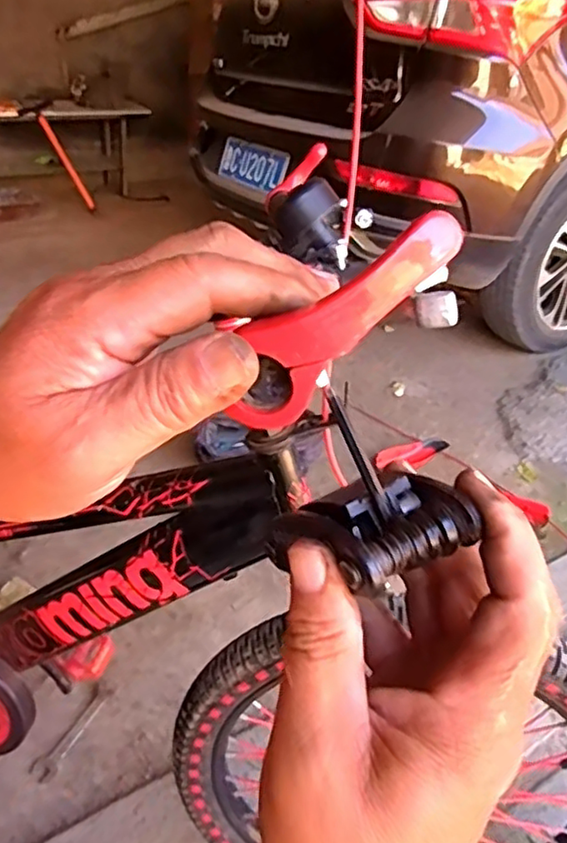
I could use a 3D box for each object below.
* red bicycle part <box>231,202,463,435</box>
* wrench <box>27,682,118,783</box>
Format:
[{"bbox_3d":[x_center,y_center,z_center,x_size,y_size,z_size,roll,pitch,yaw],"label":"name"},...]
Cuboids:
[{"bbox_3d":[0.014,-0.031,0.191,0.029,0.087,0.017,38,19,-30],"label":"red bicycle part"},{"bbox_3d":[-0.335,0.502,1.026,0.045,0.011,0.176,19,36,21],"label":"wrench"}]

